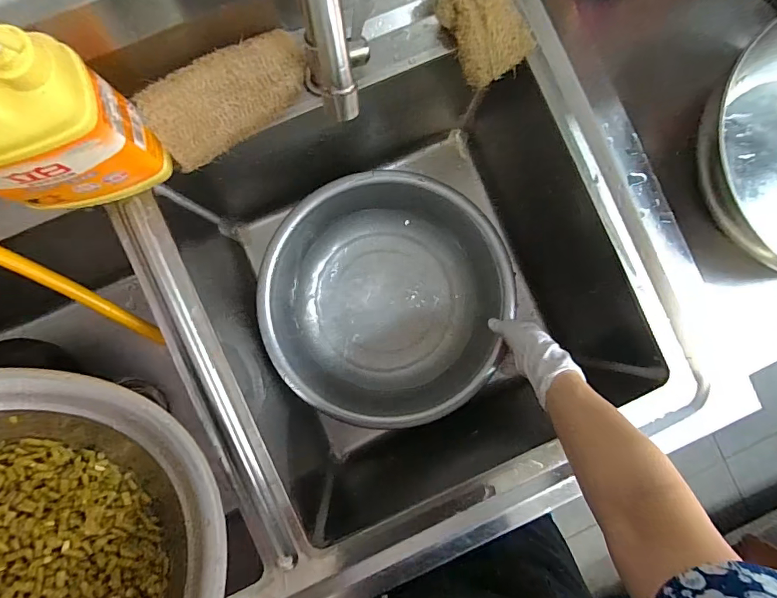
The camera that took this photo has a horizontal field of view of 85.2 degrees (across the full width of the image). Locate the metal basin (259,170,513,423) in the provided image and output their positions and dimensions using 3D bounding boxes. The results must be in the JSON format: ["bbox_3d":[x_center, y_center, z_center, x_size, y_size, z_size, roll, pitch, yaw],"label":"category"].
[{"bbox_3d":[-0.001,0.001,0.672,0.363,0.113,0.358,0,88,-3],"label":"metal basin"}]

